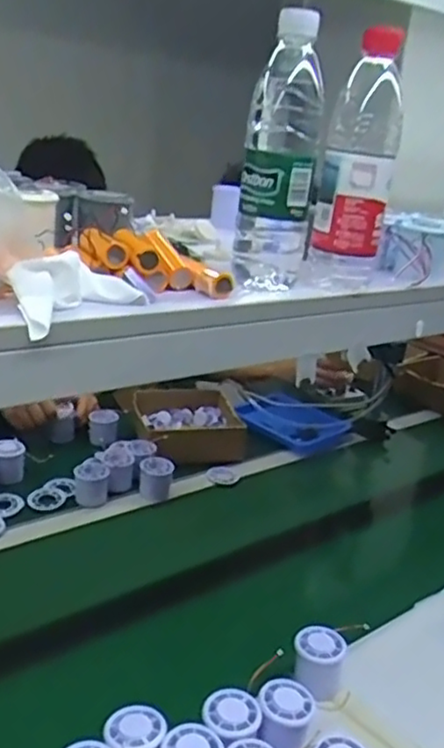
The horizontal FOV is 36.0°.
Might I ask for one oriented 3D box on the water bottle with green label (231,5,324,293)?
[{"bbox_3d":[0.048,-0.181,0.570,0.060,0.221,0.065,8,20,4],"label":"water bottle with green label"}]

